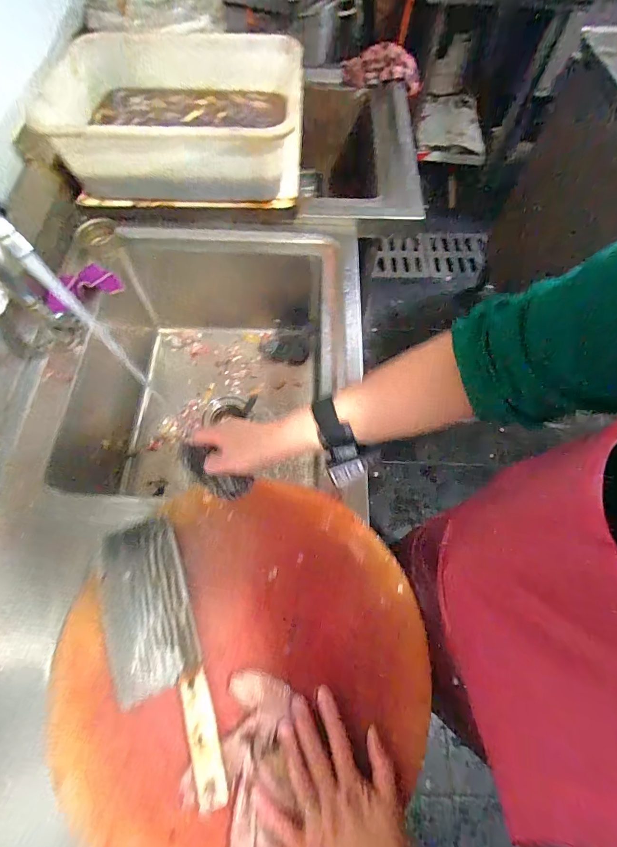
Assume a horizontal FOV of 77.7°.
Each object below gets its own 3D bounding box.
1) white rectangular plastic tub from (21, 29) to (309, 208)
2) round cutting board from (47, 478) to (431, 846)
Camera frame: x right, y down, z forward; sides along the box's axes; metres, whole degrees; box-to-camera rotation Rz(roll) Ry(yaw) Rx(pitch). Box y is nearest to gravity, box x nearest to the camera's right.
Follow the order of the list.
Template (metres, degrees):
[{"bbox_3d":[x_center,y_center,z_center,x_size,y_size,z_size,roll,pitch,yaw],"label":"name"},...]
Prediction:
[{"bbox_3d":[-0.249,-0.600,0.750,0.445,0.142,0.361,0,65,-1],"label":"white rectangular plastic tub"},{"bbox_3d":[-0.073,0.258,0.431,0.403,0.036,0.367,1,65,-1],"label":"round cutting board"}]

